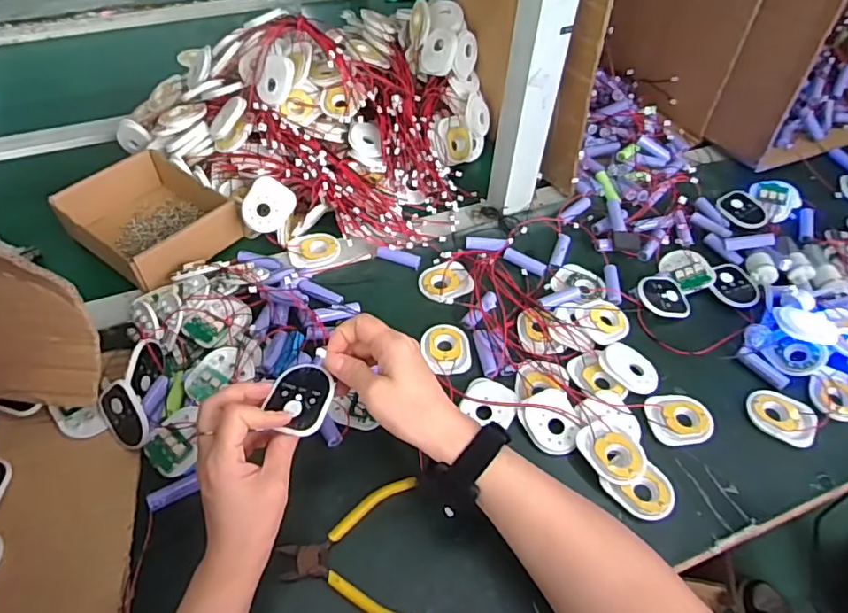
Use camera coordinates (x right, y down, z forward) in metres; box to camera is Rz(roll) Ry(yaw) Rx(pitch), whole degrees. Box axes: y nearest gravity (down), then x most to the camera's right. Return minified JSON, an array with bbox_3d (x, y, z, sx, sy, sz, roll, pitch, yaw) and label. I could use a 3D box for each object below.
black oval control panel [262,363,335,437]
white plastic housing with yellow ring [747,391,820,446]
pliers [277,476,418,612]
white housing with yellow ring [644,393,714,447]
[{"bbox_3d":[-0.094,0.070,0.425,0.047,0.006,0.056,10,54,8],"label":"black oval control panel"},{"bbox_3d":[0.333,0.102,0.518,0.058,0.005,0.045,34,57,22],"label":"white plastic housing with yellow ring"},{"bbox_3d":[-0.055,0.195,0.437,0.108,0.011,0.112,-4,52,-5],"label":"pliers"},{"bbox_3d":[0.240,0.105,0.521,0.057,0.006,0.051,-3,52,-5],"label":"white housing with yellow ring"}]

